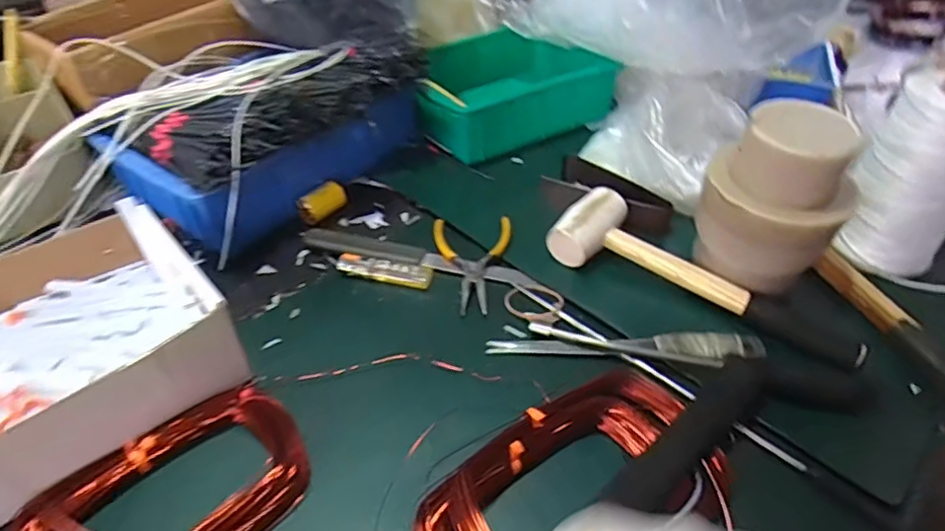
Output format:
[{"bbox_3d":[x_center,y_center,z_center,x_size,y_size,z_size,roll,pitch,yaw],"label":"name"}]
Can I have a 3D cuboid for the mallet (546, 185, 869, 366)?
[{"bbox_3d":[0.194,0.009,0.501,0.263,0.038,0.080,29,50,27],"label":"mallet"}]

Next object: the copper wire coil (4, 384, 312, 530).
[{"bbox_3d":[-0.195,0.149,0.377,0.172,0.026,0.112,-29,50,-28],"label":"copper wire coil"}]

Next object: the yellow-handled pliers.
[{"bbox_3d":[-0.004,0.001,0.546,0.074,0.023,0.114,3,43,3],"label":"yellow-handled pliers"}]

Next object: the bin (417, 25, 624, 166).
[{"bbox_3d":[0.032,-0.218,0.731,0.253,0.075,0.171,-22,47,-22],"label":"bin"}]

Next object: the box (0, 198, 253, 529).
[{"bbox_3d":[-0.317,0.065,0.423,0.244,0.059,0.196,-31,52,-30],"label":"box"}]

